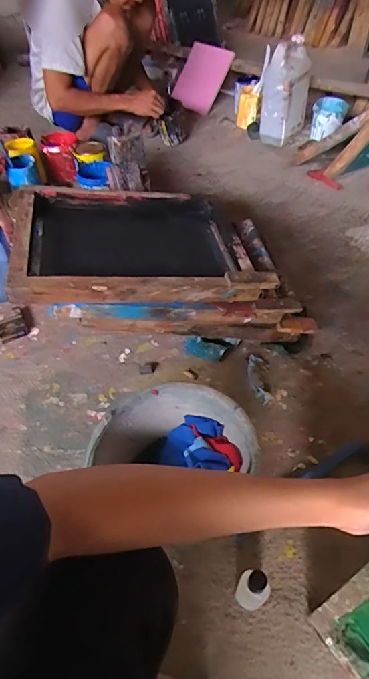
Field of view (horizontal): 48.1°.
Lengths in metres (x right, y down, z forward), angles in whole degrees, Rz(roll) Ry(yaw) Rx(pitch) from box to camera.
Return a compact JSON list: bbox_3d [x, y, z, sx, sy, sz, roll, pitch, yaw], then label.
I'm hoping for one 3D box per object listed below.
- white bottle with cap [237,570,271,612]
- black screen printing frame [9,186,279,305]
[{"bbox_3d":[0.093,0.344,0.565,0.034,0.100,0.034,-2,49,2],"label":"white bottle with cap"},{"bbox_3d":[-0.101,-0.206,0.853,0.454,0.052,0.352,-3,47,-14],"label":"black screen printing frame"}]

